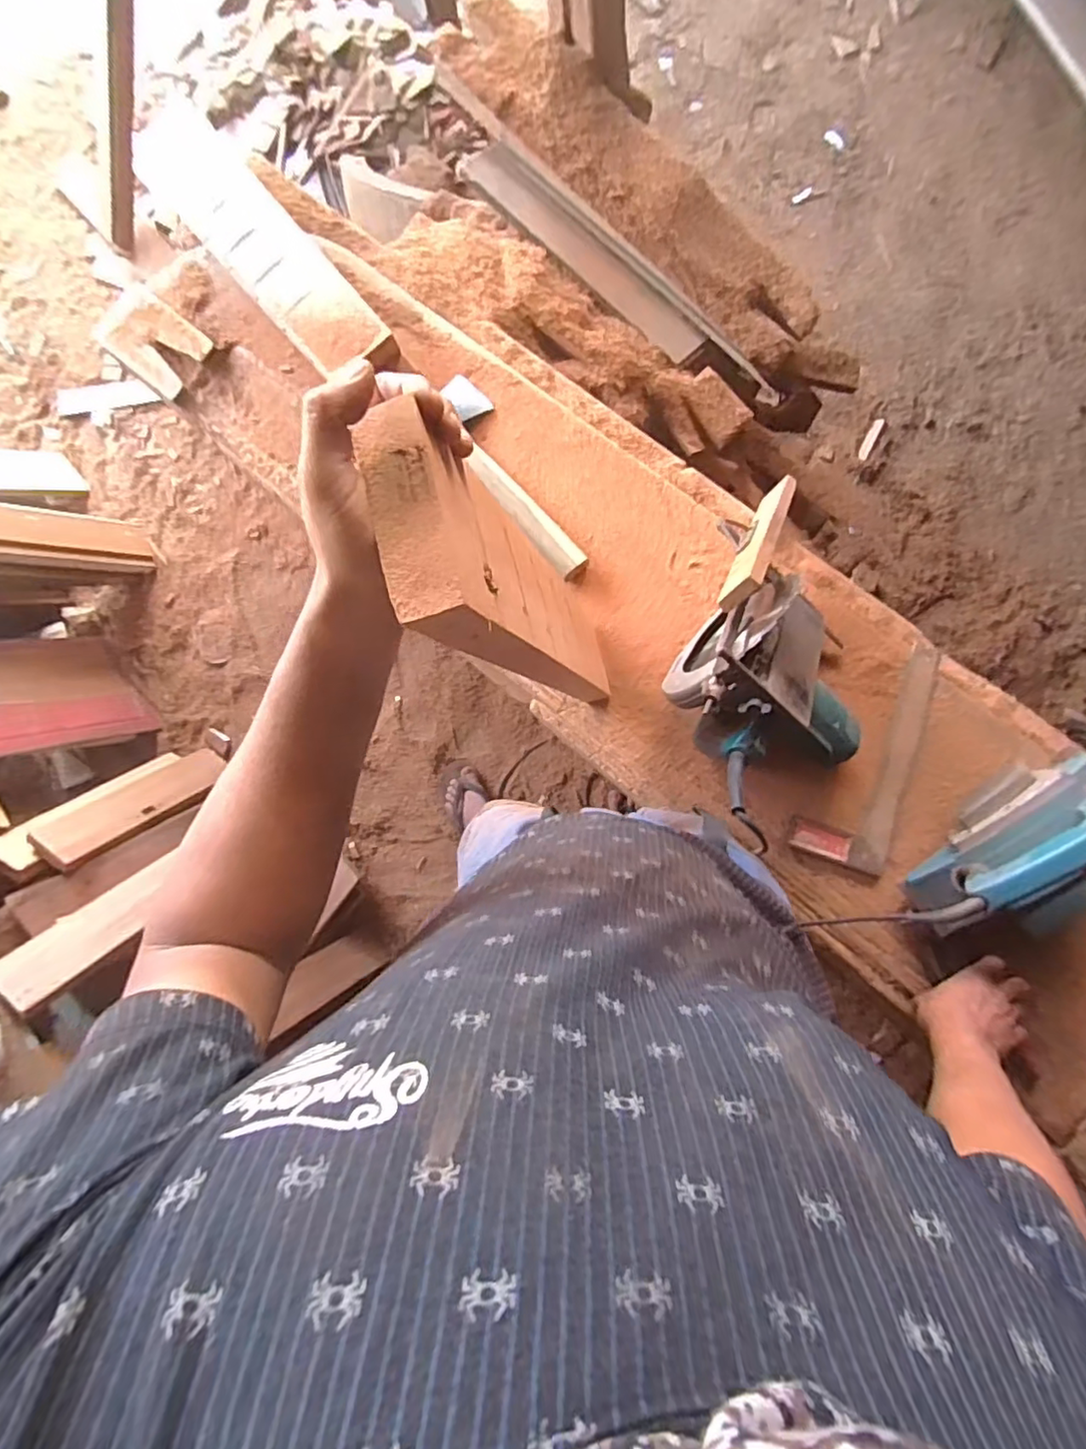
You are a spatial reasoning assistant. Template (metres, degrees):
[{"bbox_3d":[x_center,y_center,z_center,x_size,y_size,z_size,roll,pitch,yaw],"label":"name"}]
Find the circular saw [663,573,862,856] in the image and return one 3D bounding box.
[{"bbox_3d":[0.269,-0.042,0.718,0.234,0.185,0.236,-29,84,5],"label":"circular saw"}]

